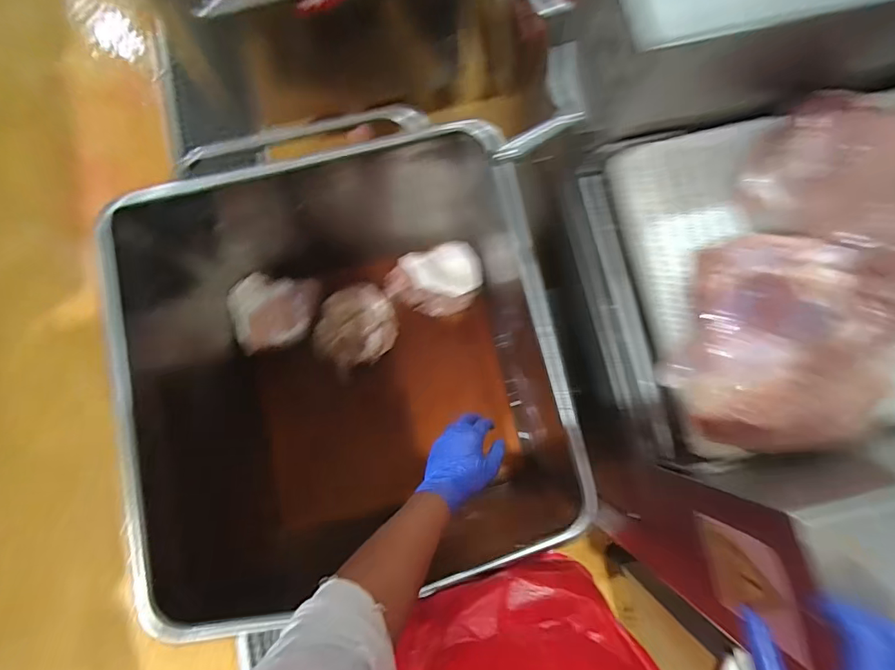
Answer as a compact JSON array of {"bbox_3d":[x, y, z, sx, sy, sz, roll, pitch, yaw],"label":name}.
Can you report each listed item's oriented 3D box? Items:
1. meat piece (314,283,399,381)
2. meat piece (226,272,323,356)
[{"bbox_3d":[-0.227,-0.023,1.122,0.203,0.068,0.190,0,82,0],"label":"meat piece"},{"bbox_3d":[-0.422,-0.051,1.096,0.196,0.040,0.180,4,82,0],"label":"meat piece"}]

